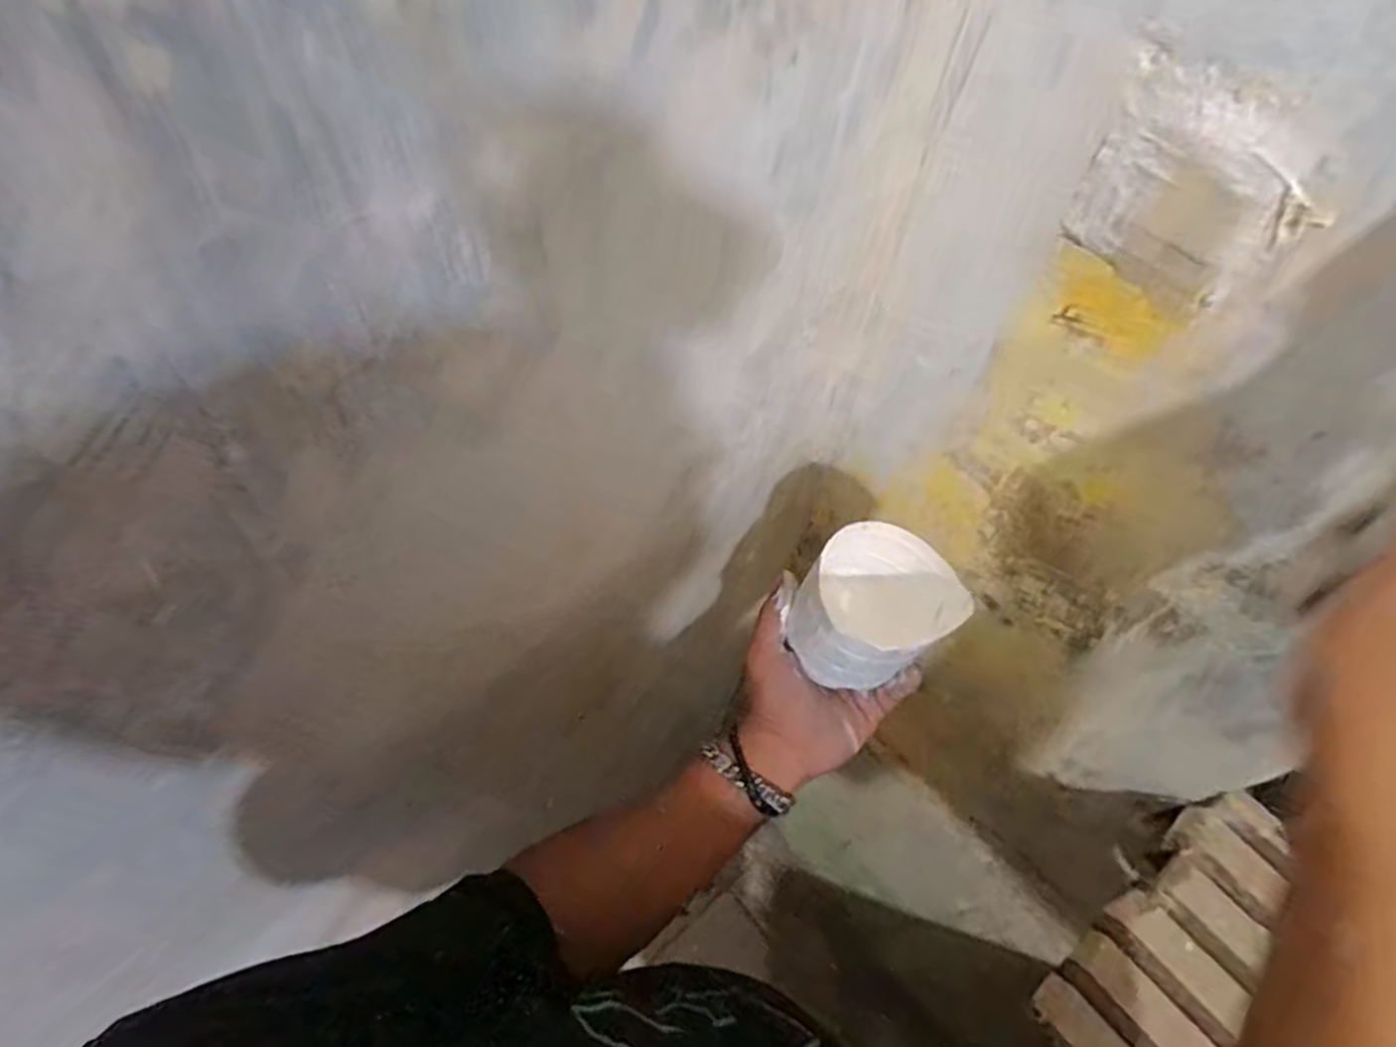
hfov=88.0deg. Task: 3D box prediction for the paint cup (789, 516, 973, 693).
[{"bbox_3d":[0.108,0.060,0.470,0.081,0.099,0.082,2,59,-3],"label":"paint cup"}]

